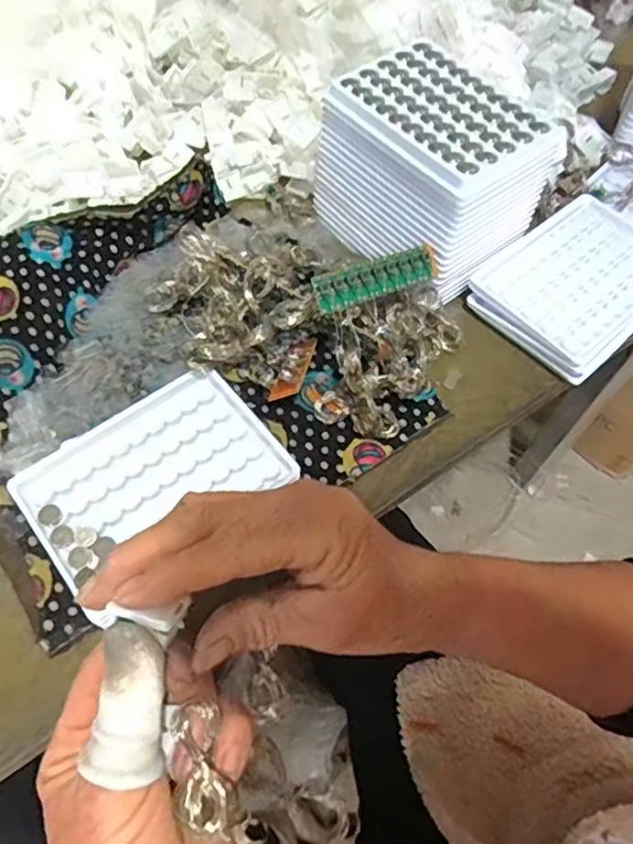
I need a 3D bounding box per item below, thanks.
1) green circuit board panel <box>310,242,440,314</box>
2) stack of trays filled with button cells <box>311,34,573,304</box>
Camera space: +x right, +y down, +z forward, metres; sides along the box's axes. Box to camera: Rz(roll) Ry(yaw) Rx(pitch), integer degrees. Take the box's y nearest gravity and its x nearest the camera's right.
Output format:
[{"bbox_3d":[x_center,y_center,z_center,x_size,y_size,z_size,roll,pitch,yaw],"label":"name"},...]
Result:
[{"bbox_3d":[0.039,-0.088,0.370,0.093,0.021,0.004,-25,21,-29],"label":"green circuit board panel"},{"bbox_3d":[0.077,-0.173,0.420,0.137,0.090,0.101,41,67,18],"label":"stack of trays filled with button cells"}]

